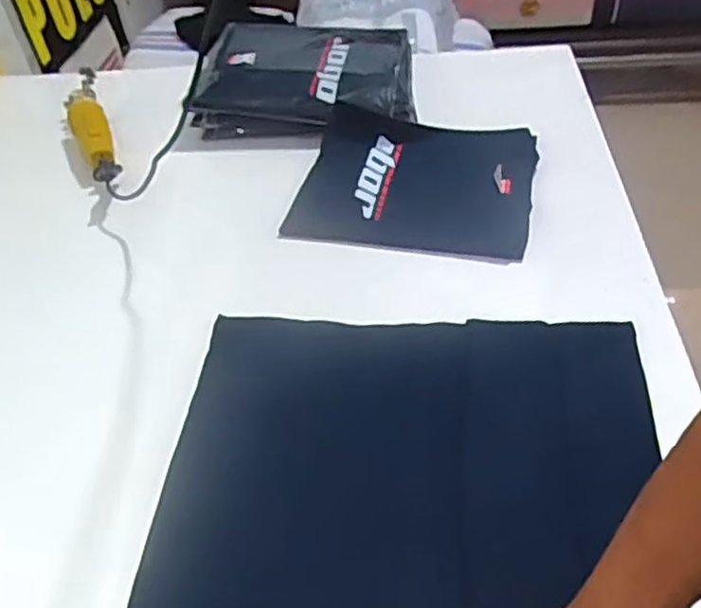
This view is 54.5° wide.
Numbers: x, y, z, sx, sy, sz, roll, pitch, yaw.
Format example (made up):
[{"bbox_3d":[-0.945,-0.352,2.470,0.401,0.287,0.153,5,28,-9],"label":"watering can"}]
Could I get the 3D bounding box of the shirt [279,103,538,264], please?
[{"bbox_3d":[0.097,-0.189,0.990,0.330,0.033,0.280,6,46,12],"label":"shirt"}]

